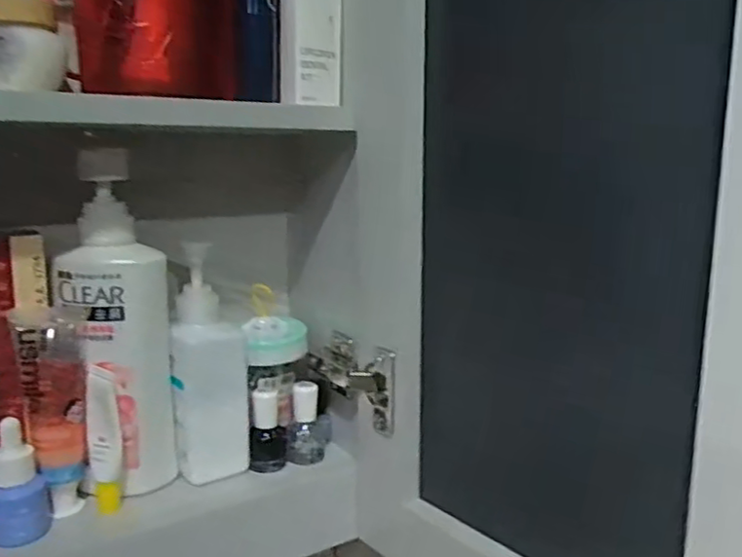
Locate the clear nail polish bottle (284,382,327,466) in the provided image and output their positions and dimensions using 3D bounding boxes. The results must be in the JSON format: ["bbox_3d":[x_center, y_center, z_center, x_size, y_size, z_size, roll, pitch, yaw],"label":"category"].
[{"bbox_3d":[-0.051,0.115,0.522,0.022,0.068,0.030,2,10,8],"label":"clear nail polish bottle"}]

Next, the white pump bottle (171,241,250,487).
[{"bbox_3d":[-0.118,0.066,0.487,0.053,0.158,0.044,-2,10,-12],"label":"white pump bottle"}]

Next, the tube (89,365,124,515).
[{"bbox_3d":[-0.176,0.110,0.440,0.019,0.102,0.018,-3,11,-21],"label":"tube"}]

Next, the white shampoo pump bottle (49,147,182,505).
[{"bbox_3d":[-0.175,0.033,0.458,0.050,0.222,0.061,8,13,37],"label":"white shampoo pump bottle"}]

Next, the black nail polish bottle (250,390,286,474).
[{"bbox_3d":[-0.079,0.116,0.507,0.028,0.056,0.024,-1,10,-7],"label":"black nail polish bottle"}]

